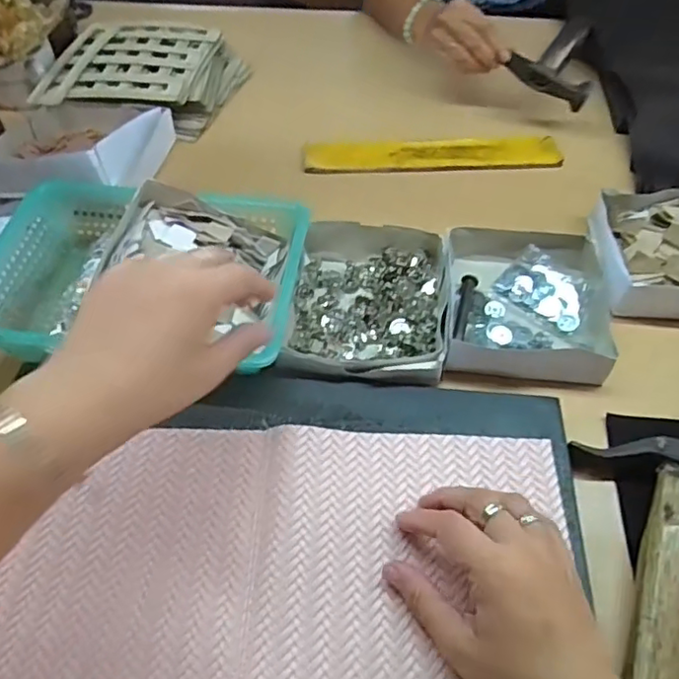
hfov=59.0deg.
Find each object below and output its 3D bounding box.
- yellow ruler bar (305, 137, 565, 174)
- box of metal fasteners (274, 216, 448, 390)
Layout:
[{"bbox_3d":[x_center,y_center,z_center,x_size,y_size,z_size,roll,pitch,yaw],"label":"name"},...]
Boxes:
[{"bbox_3d":[0.100,-0.201,0.651,0.271,0.008,0.048,-2,57,-1],"label":"yellow ruler bar"},{"bbox_3d":[0.024,-0.032,0.505,0.126,0.035,0.164,5,54,5],"label":"box of metal fasteners"}]

